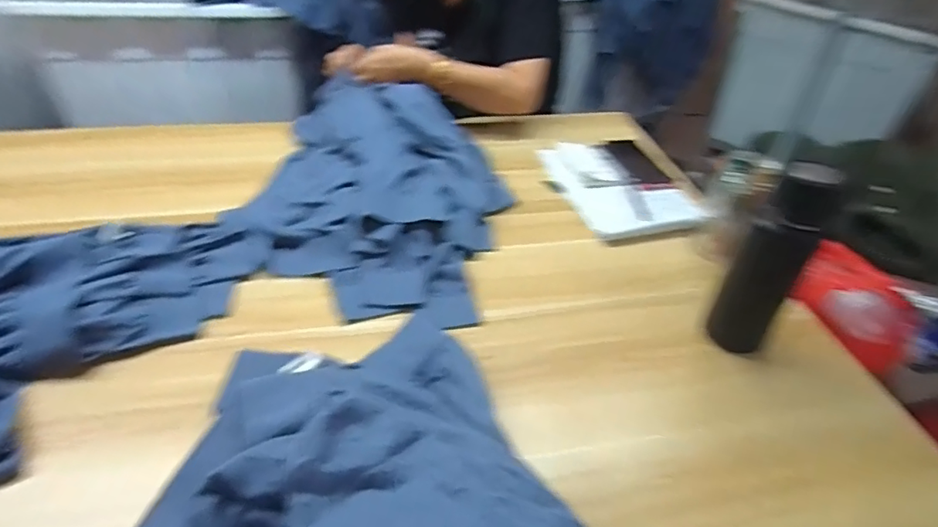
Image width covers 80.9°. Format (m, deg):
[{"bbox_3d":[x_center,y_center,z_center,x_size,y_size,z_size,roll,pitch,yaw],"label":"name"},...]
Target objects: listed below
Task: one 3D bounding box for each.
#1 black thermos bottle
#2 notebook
[{"bbox_3d":[0.355,-0.002,0.651,0.078,0.235,0.080,27,45,25],"label":"black thermos bottle"},{"bbox_3d":[0.269,-0.144,0.988,0.222,0.015,0.276,-9,42,-16],"label":"notebook"}]

